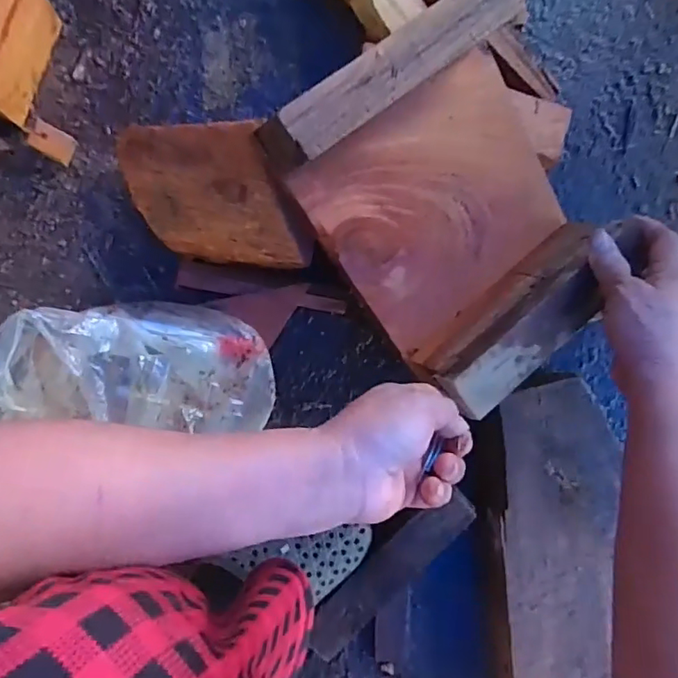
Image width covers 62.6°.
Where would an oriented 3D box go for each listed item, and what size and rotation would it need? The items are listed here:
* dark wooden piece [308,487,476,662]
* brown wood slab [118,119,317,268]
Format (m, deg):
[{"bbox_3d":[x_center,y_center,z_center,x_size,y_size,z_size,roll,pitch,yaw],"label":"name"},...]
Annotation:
[{"bbox_3d":[0.044,0.203,0.481,0.182,0.011,0.045,-43,100,2],"label":"dark wooden piece"},{"bbox_3d":[-0.098,-0.108,0.431,0.164,0.028,0.111,6,111,20],"label":"brown wood slab"}]

